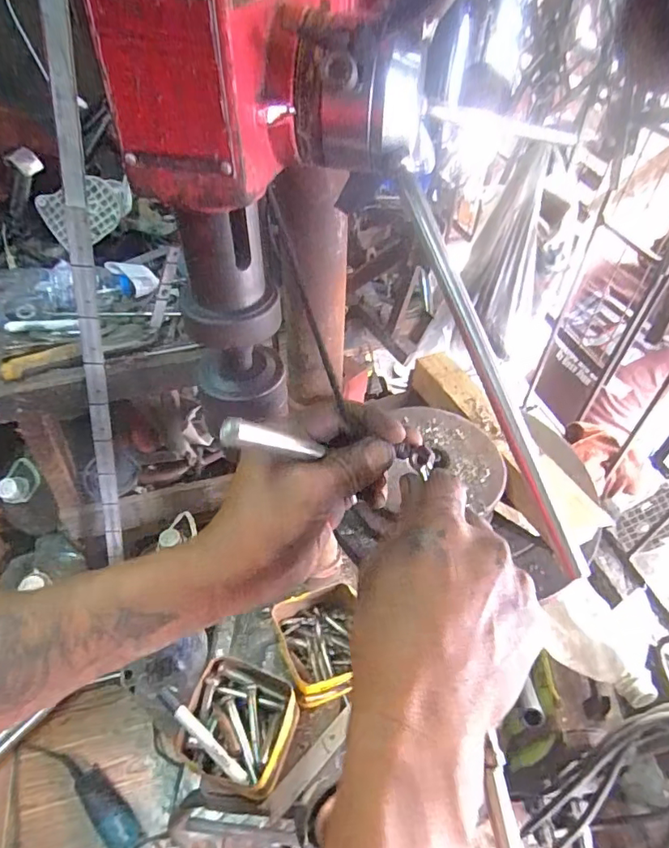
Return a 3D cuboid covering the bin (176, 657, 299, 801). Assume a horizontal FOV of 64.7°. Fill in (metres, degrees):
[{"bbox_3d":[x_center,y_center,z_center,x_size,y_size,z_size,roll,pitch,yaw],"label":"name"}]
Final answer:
[{"bbox_3d":[-0.117,0.379,0.657,0.123,0.094,0.124,14,48,10],"label":"bin"}]

